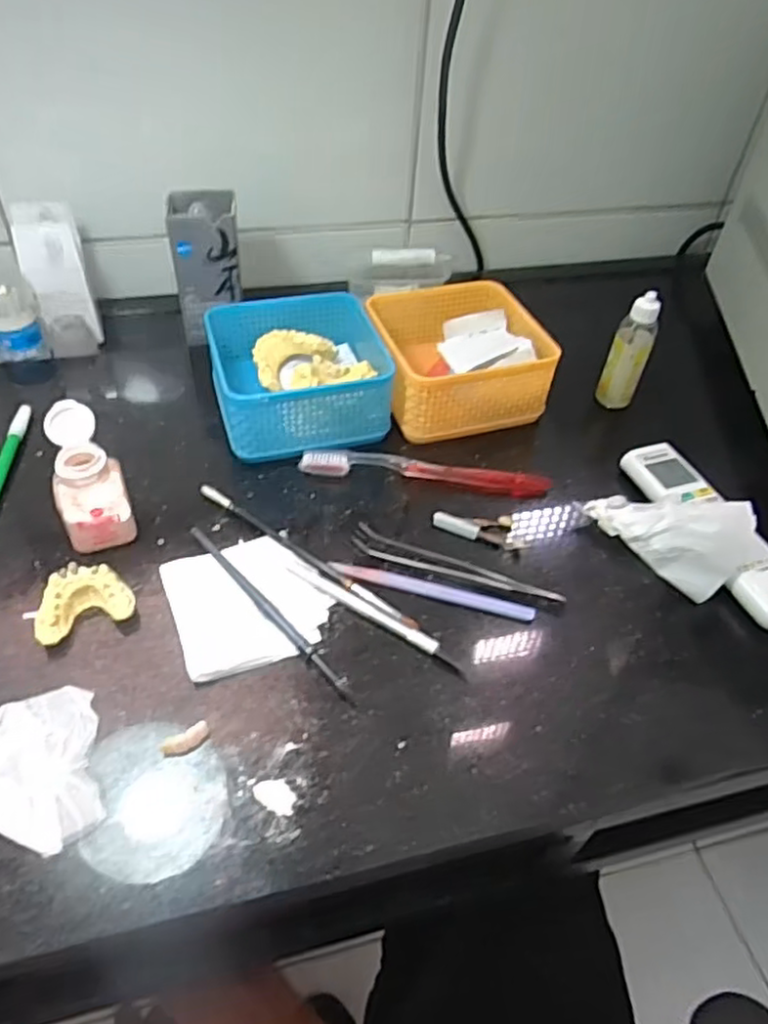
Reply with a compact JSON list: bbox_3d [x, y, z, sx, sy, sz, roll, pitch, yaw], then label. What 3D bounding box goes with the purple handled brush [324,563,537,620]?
[{"bbox_3d":[0.032,0.051,0.450,0.135,0.004,0.013,13,47,8],"label":"purple handled brush"}]

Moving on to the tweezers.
[{"bbox_3d":[0.048,0.038,0.462,0.145,0.008,0.022,18,48,12],"label":"tweezers"}]

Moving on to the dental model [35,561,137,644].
[{"bbox_3d":[-0.185,0.054,0.416,0.055,0.022,0.040,-19,51,-21],"label":"dental model"}]

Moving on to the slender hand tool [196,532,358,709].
[{"bbox_3d":[-0.074,0.060,0.429,0.007,0.004,0.166,-34,60,-29],"label":"slender hand tool"}]

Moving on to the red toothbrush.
[{"bbox_3d":[0.031,-0.033,0.519,0.188,0.010,0.025,7,46,2],"label":"red toothbrush"}]

